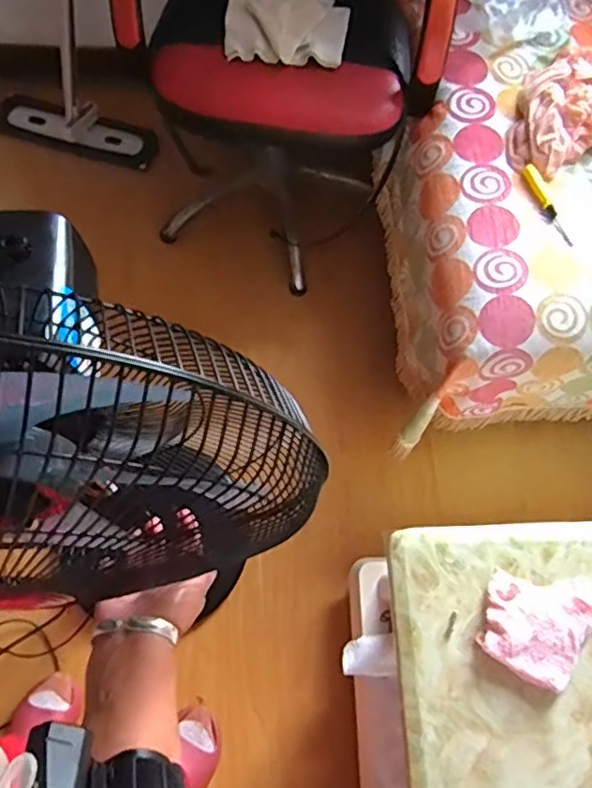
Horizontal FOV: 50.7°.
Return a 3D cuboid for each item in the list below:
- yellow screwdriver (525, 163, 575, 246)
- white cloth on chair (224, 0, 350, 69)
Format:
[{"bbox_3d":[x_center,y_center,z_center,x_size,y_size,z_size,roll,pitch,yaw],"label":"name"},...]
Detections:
[{"bbox_3d":[0.426,-0.318,1.051,0.024,0.020,0.158,-16,69,-10],"label":"yellow screwdriver"},{"bbox_3d":[-0.016,-0.677,1.146,0.222,0.042,0.183,4,69,-2],"label":"white cloth on chair"}]

